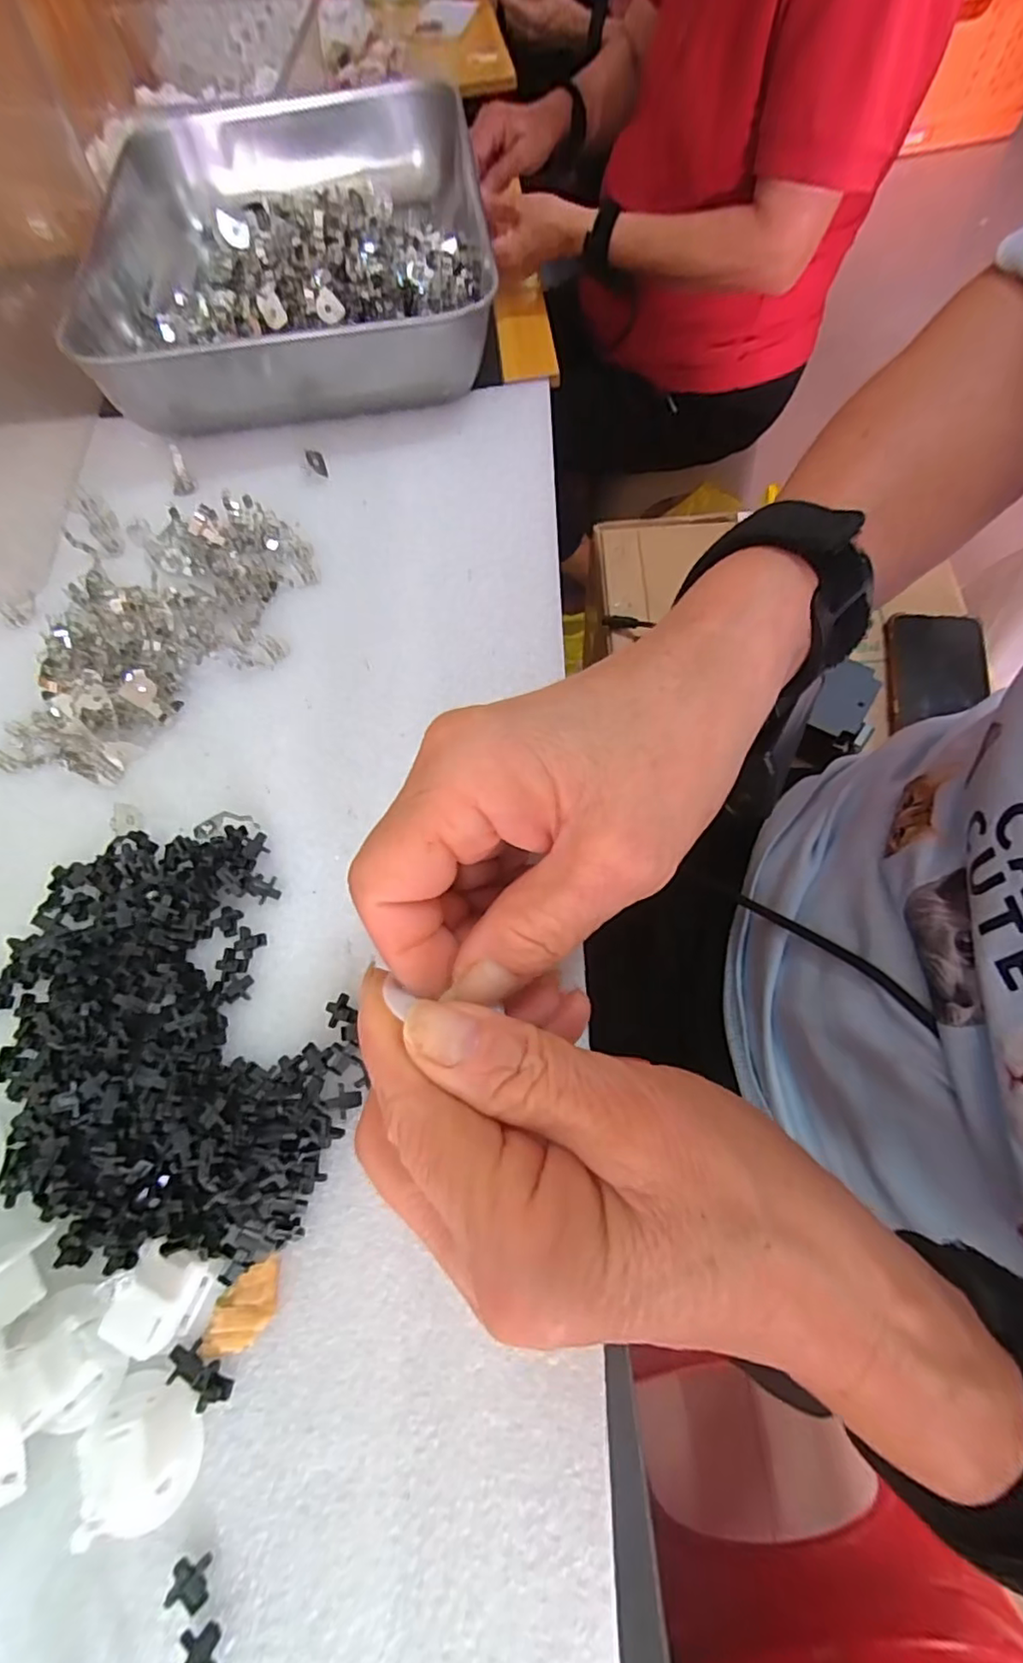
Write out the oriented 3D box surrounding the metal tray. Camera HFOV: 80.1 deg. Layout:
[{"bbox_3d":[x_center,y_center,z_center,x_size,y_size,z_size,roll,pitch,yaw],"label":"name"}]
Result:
[{"bbox_3d":[-0.124,-0.314,0.322,0.209,0.044,0.251,-8,69,0],"label":"metal tray"}]

